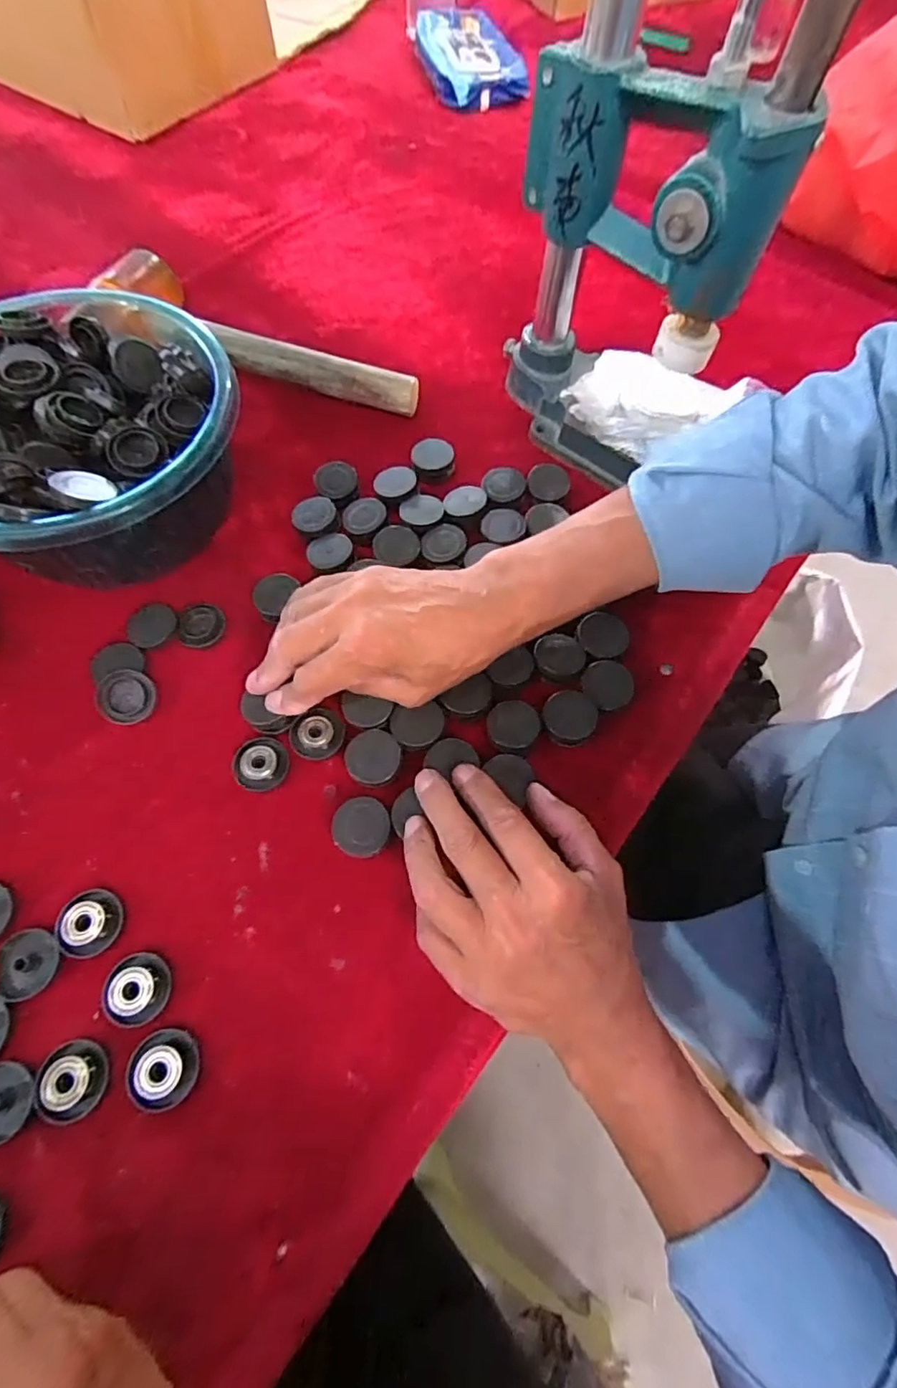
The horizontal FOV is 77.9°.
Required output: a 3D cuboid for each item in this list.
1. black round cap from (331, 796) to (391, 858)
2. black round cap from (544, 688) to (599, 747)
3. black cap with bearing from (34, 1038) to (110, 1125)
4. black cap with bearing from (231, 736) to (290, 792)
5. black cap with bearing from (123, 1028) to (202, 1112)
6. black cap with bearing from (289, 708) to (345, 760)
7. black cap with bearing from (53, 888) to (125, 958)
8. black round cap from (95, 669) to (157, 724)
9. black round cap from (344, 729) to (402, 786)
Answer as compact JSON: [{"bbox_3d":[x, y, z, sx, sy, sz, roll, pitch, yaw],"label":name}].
[{"bbox_3d":[-0.049,0.077,0.318,0.031,0.017,0.031,1,64,-2],"label":"black round cap"},{"bbox_3d":[0.076,0.015,0.349,0.033,0.011,0.032,1,64,-2],"label":"black round cap"},{"bbox_3d":[-0.182,0.186,0.266,0.032,0.009,0.032,1,64,-2],"label":"black cap with bearing"},{"bbox_3d":[-0.113,0.042,0.336,0.031,0.010,0.033,1,64,-2],"label":"black cap with bearing"},{"bbox_3d":[-0.139,0.182,0.270,0.032,0.012,0.031,1,64,-2],"label":"black cap with bearing"},{"bbox_3d":[-0.081,0.025,0.342,0.032,0.010,0.028,-25,68,-13],"label":"black cap with bearing"},{"bbox_3d":[-0.192,0.122,0.295,0.032,0.010,0.033,1,64,-2],"label":"black cap with bearing"},{"bbox_3d":[-0.199,0.002,0.342,0.033,0.005,0.033,2,84,-17],"label":"black round cap"},{"bbox_3d":[-0.045,0.040,0.335,0.032,0.014,0.033,1,64,-2],"label":"black round cap"}]

